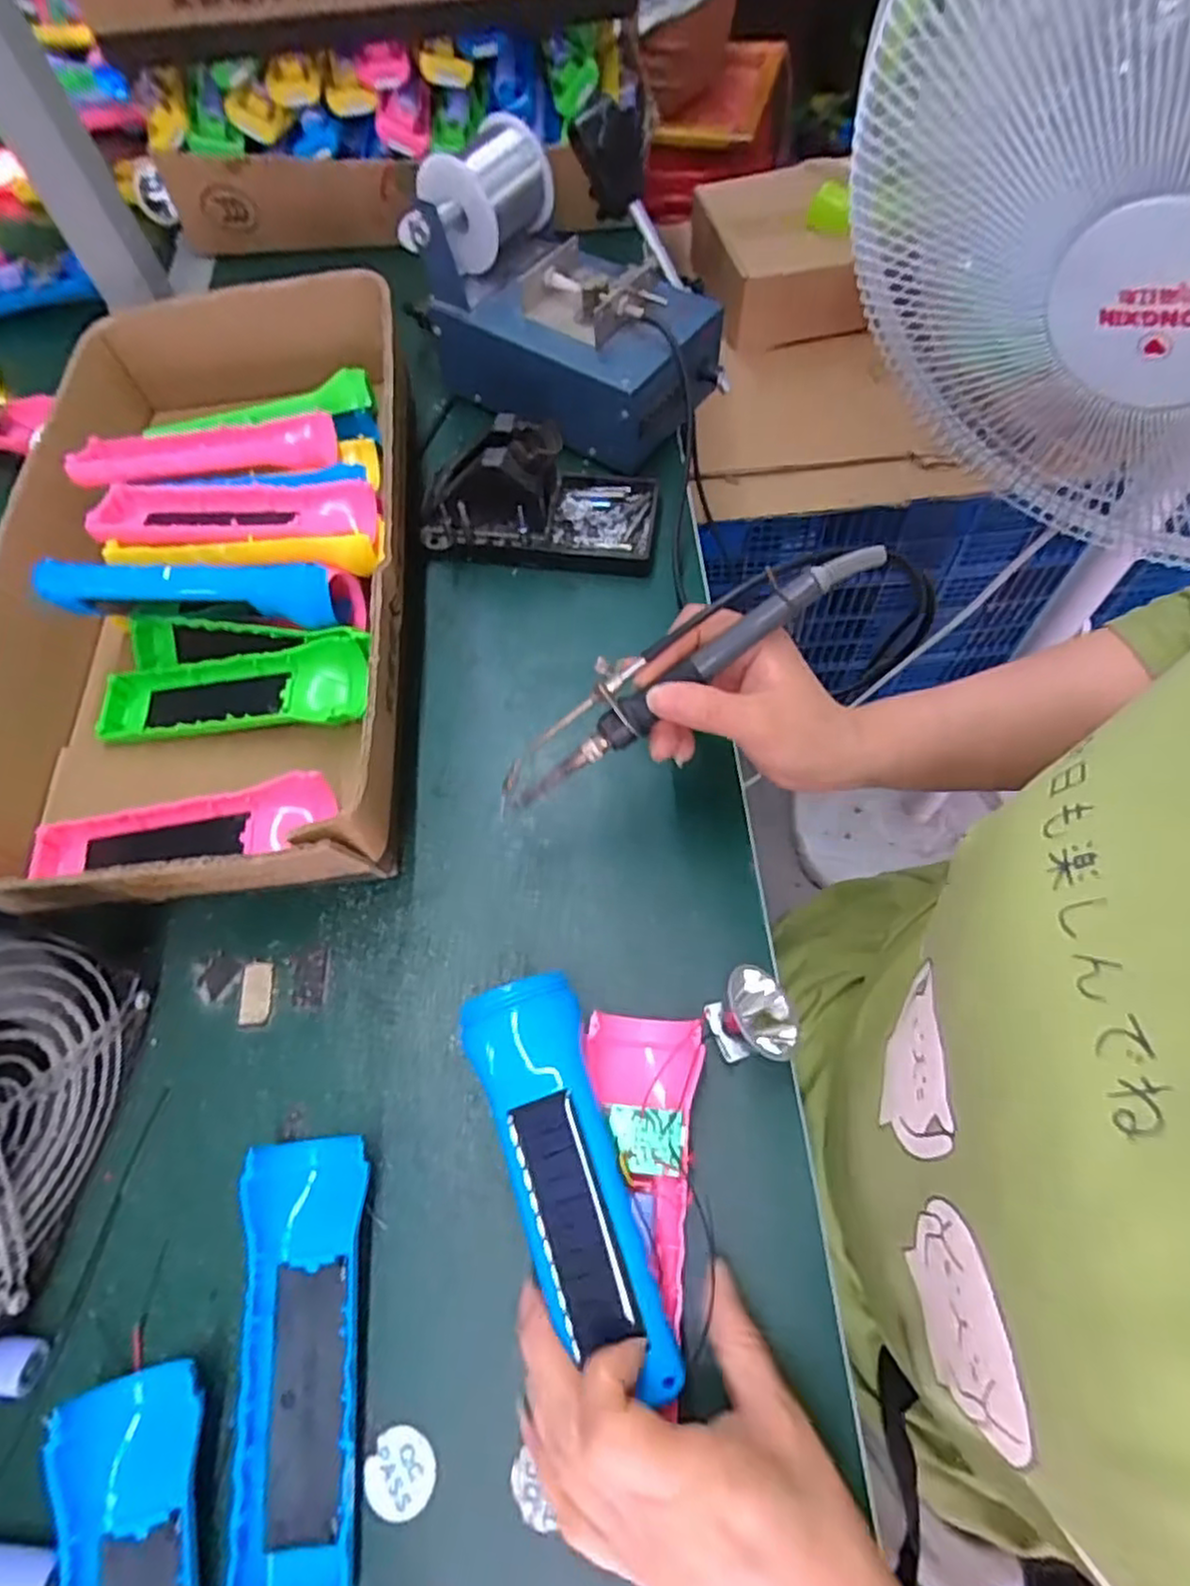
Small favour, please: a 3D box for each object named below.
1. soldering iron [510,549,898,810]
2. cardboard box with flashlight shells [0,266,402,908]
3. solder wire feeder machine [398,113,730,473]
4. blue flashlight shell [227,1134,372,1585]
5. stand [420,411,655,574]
[{"bbox_3d":[0.033,-0.056,0.335,0.204,0.023,0.029,-34,65,15],"label":"soldering iron"},{"bbox_3d":[-0.226,-0.137,0.436,0.220,0.086,0.418,-4,63,-2],"label":"cardboard box with flashlight shells"},{"bbox_3d":[-0.018,-0.341,0.499,0.205,0.125,0.124,35,70,17],"label":"solder wire feeder machine"},{"bbox_3d":[-0.116,0.225,0.289,0.045,0.023,0.156,-6,63,-3],"label":"blue flashlight shell"},{"bbox_3d":[-0.037,-0.199,0.473,0.154,0.073,0.076,7,64,5],"label":"stand"}]

